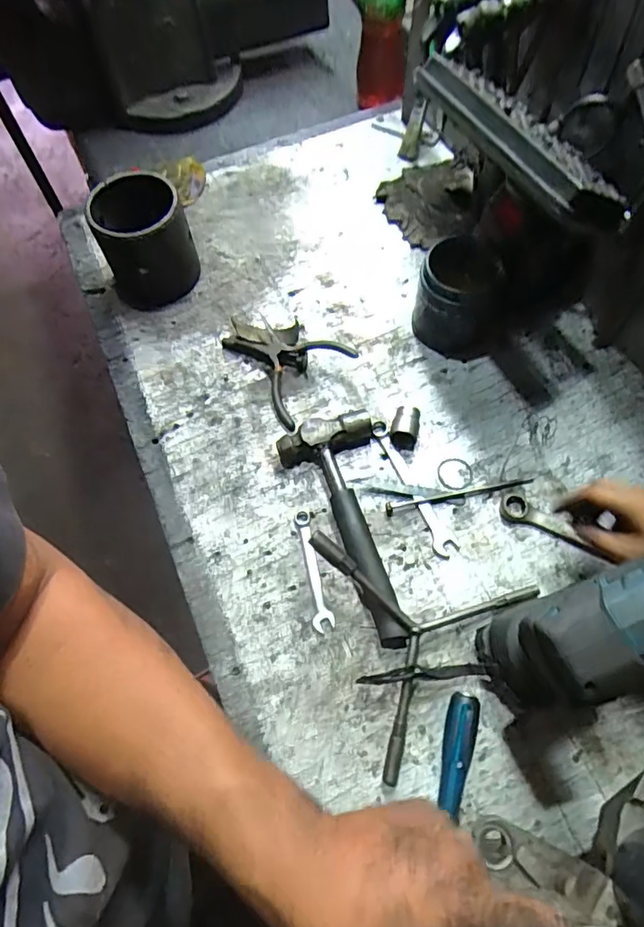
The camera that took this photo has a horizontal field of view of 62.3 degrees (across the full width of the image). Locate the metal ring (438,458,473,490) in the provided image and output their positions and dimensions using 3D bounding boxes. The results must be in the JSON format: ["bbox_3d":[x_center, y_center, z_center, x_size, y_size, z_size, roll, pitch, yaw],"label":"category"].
[{"bbox_3d":[0.148,0.012,0.595,0.039,0.004,0.040,2,64,-5],"label":"metal ring"}]

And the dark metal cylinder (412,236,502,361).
[{"bbox_3d":[0.158,-0.197,0.632,0.090,0.097,0.107,1,66,2],"label":"dark metal cylinder"}]

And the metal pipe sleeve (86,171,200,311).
[{"bbox_3d":[-0.224,-0.279,0.670,0.112,0.122,0.120,-24,67,-9],"label":"metal pipe sleeve"}]

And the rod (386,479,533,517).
[{"bbox_3d":[0.149,0.034,0.577,0.162,0.005,0.012,-11,66,-3],"label":"rod"}]

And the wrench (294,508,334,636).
[{"bbox_3d":[-0.008,0.108,0.548,0.020,0.008,0.124,-10,66,-3],"label":"wrench"}]

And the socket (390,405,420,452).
[{"bbox_3d":[0.094,-0.041,0.598,0.029,0.031,0.043,8,66,5],"label":"socket"}]

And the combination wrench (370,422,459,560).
[{"bbox_3d":[0.097,0.025,0.579,0.024,0.009,0.167,-24,67,-9],"label":"combination wrench"}]

